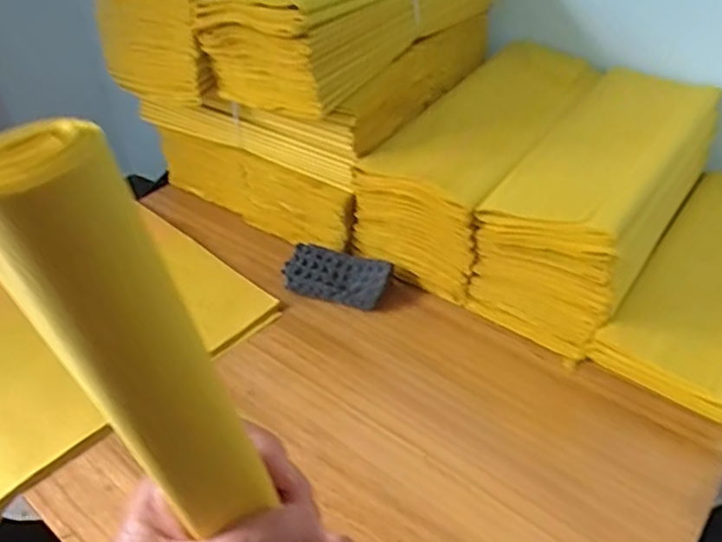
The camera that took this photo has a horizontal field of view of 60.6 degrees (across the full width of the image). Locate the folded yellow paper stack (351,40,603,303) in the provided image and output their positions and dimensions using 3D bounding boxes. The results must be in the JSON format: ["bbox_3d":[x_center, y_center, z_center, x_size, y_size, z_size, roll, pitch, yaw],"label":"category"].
[{"bbox_3d":[0.138,-0.128,0.688,0.135,0.120,0.323,25,49,27],"label":"folded yellow paper stack"}]

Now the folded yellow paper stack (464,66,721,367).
[{"bbox_3d":[0.246,-0.077,0.624,0.131,0.138,0.318,26,49,28],"label":"folded yellow paper stack"}]

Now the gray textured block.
[{"bbox_3d":[-0.024,0.006,0.631,0.104,0.031,0.053,10,43,13],"label":"gray textured block"}]

